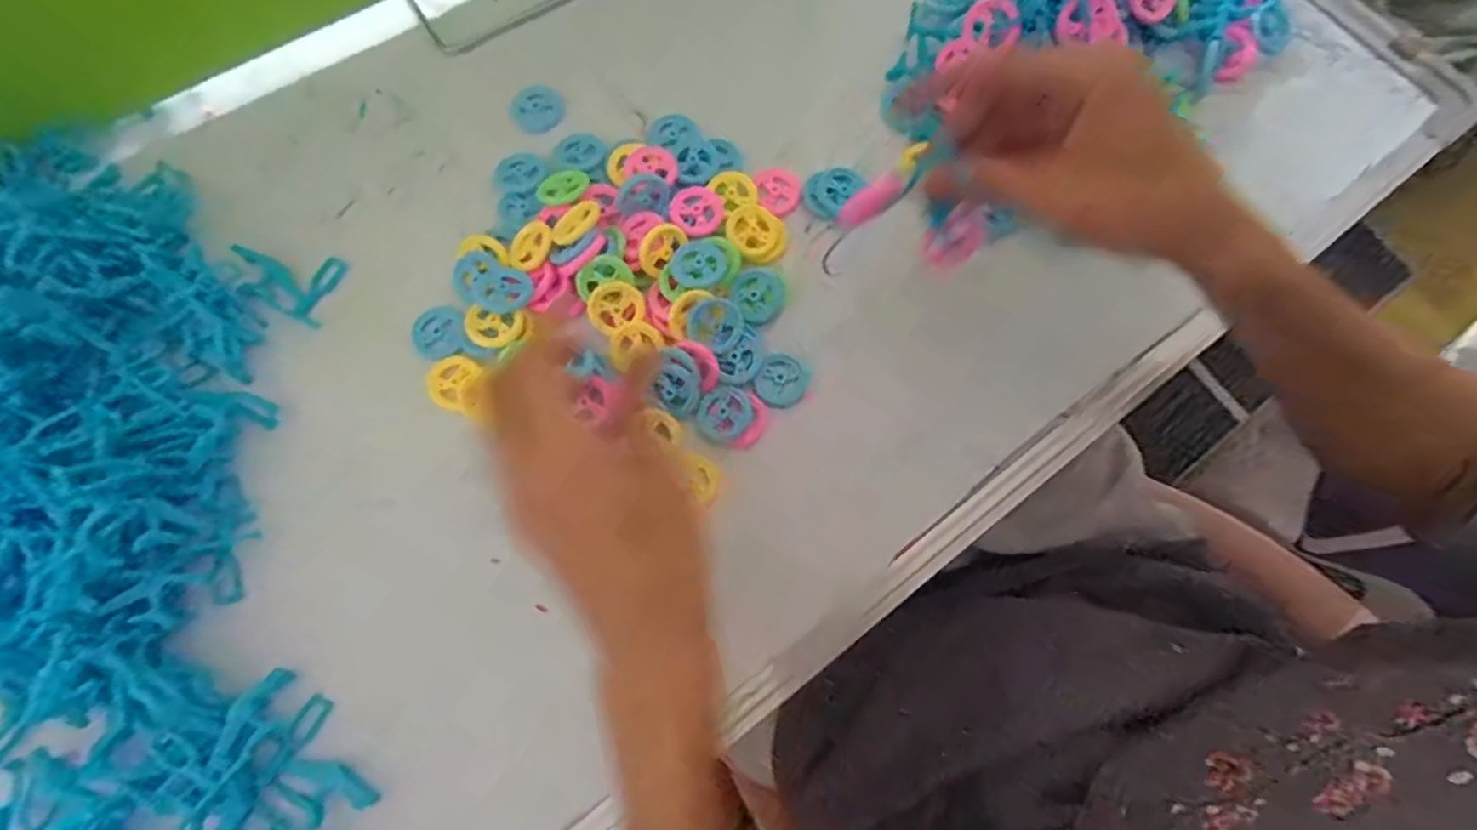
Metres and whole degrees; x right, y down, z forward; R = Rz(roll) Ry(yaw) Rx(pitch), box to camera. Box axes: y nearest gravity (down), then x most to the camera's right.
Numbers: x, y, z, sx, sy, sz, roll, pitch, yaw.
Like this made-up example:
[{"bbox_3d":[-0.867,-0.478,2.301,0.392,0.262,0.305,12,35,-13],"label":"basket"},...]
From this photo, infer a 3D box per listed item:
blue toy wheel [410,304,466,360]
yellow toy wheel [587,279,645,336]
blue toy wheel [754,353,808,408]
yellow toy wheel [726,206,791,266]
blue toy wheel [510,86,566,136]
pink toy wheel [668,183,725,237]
[{"bbox_3d":[-0.161,-0.045,0.355,0.025,0.005,0.028,-11,76,-3],"label":"blue toy wheel"},{"bbox_3d":[-0.065,-0.056,0.350,0.028,0.006,0.029,-41,103,-18],"label":"yellow toy wheel"},{"bbox_3d":[0.023,-0.018,0.358,0.026,0.006,0.028,0,76,0],"label":"blue toy wheel"},{"bbox_3d":[0.010,-0.102,0.374,0.033,0.010,0.029,31,78,7],"label":"yellow toy wheel"},{"bbox_3d":[-0.122,-0.186,0.402,0.035,0.008,0.030,28,78,7],"label":"blue toy wheel"},{"bbox_3d":[-0.023,-0.115,0.371,0.029,0.004,0.036,-10,76,-3],"label":"pink toy wheel"}]

